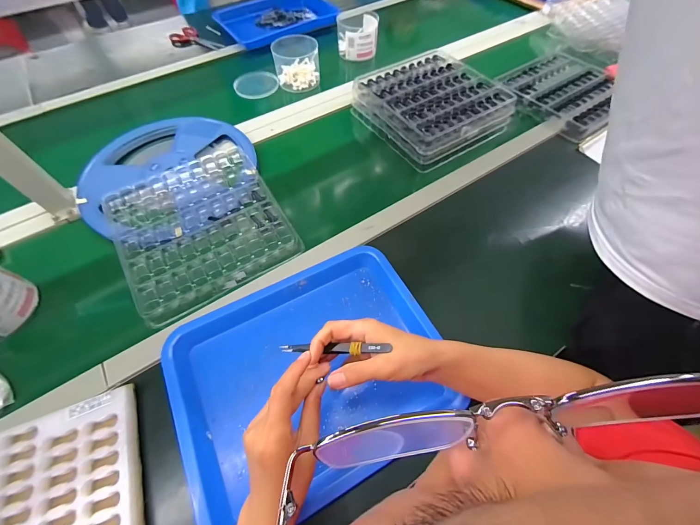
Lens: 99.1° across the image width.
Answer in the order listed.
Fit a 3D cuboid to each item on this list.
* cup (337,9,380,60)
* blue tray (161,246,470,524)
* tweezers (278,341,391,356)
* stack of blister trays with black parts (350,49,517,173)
[{"bbox_3d":[0.021,-0.630,0.828,0.112,0.074,0.111,2,60,2],"label":"cup"},{"bbox_3d":[-0.048,0.139,0.389,0.333,0.032,0.272,-24,62,-13],"label":"blue tray"},{"bbox_3d":[-0.014,0.093,0.317,0.111,0.006,0.011,-6,59,20],"label":"tweezers"},{"bbox_3d":[0.178,-0.354,0.654,0.256,0.054,0.258,-30,64,-16],"label":"stack of blister trays with black parts"}]

